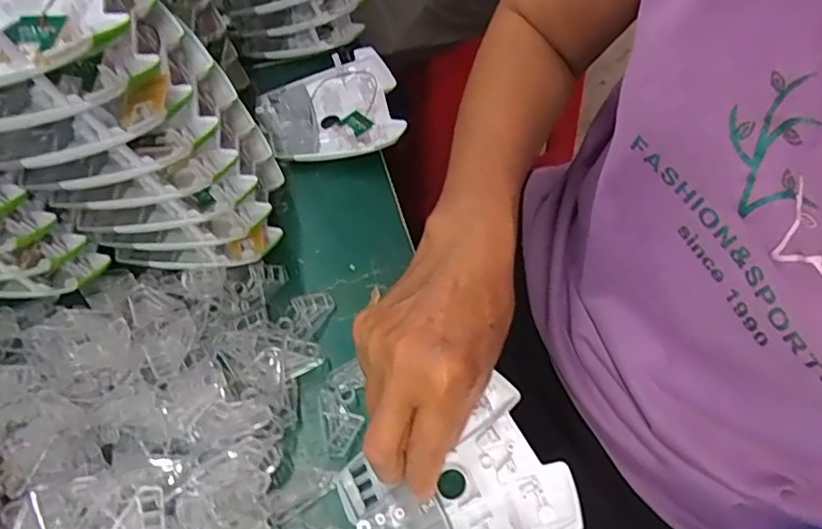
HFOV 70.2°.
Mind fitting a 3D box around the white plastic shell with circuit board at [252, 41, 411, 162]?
[{"bbox_3d":[-0.060,-0.116,0.457,0.107,0.034,0.093,-21,59,-12],"label":"white plastic shell with circuit board"}]

